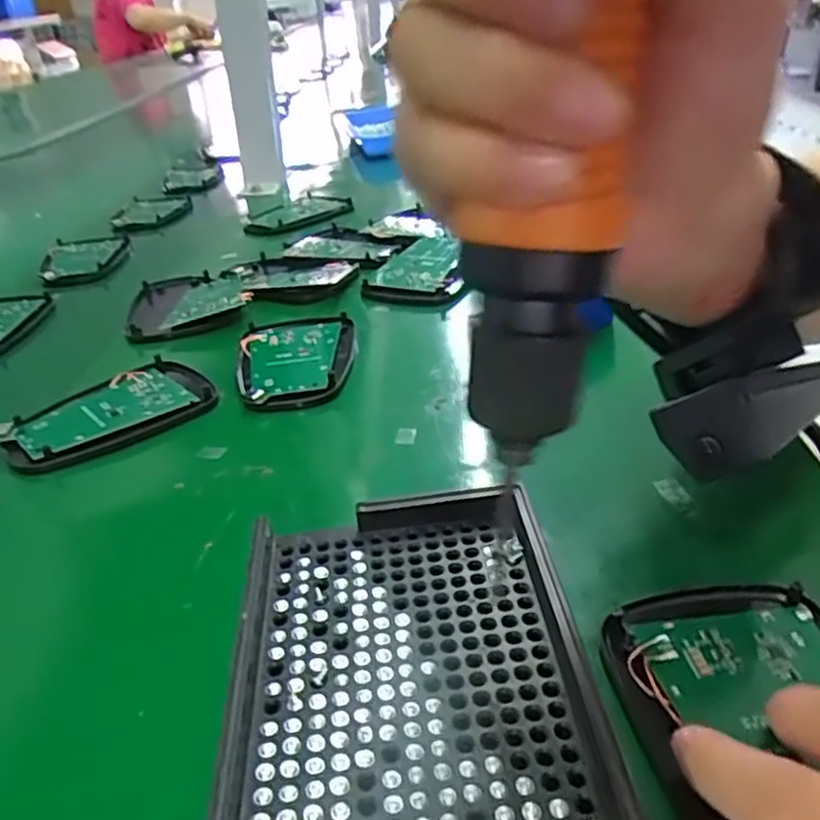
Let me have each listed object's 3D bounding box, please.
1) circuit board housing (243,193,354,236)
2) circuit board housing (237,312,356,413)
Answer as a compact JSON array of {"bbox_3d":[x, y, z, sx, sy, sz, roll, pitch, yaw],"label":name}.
[{"bbox_3d":[-0.097,-0.169,0.623,0.062,0.013,0.093,23,40,38],"label":"circuit board housing"},{"bbox_3d":[-0.061,-0.027,0.389,0.064,0.012,0.093,-7,30,-5],"label":"circuit board housing"}]

